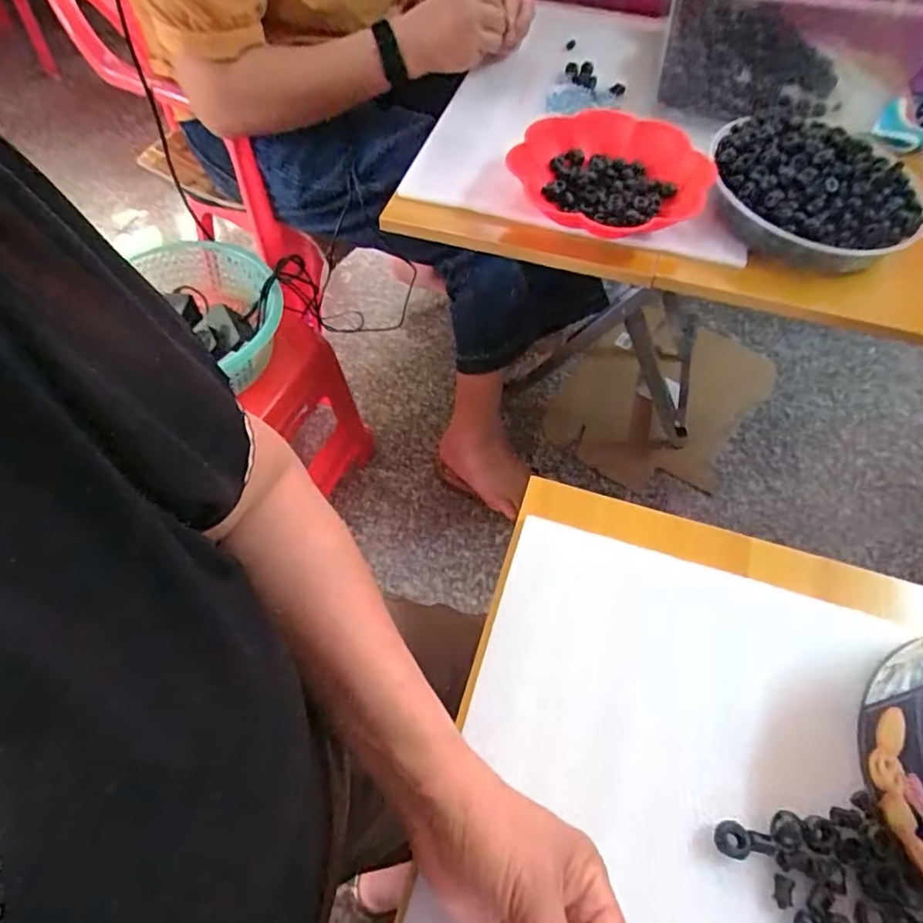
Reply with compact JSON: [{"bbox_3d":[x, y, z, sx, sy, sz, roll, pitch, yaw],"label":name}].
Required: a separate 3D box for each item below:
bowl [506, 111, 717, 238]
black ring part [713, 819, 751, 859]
[{"bbox_3d":[0.152,-0.305,0.621,0.180,0.050,0.181,1,57,-1],"label":"bowl"},{"bbox_3d":[0.147,0.204,0.314,0.016,0.008,0.017,1,56,-1],"label":"black ring part"}]

